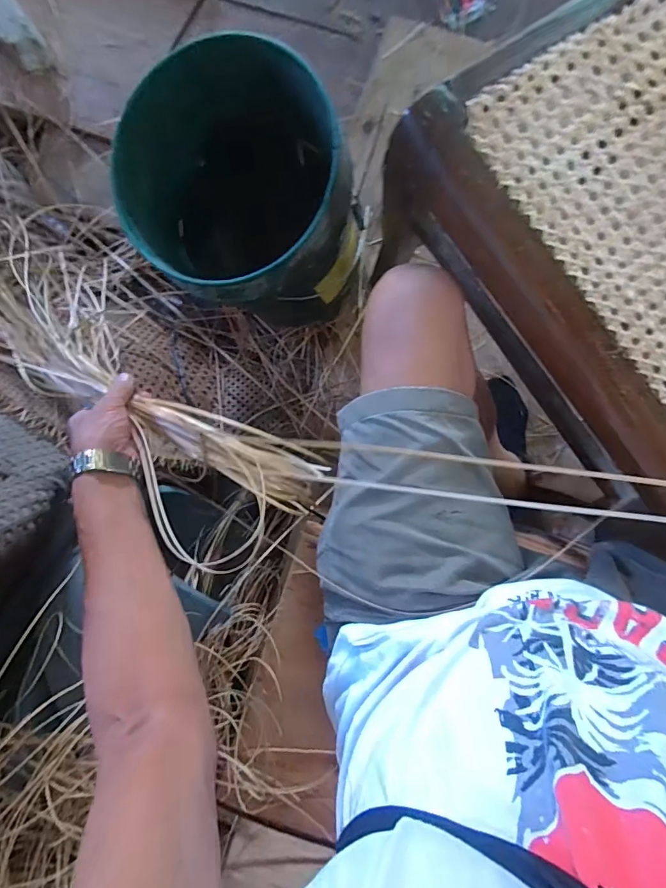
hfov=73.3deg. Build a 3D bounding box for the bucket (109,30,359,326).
[{"bbox_3d":[-0.116,-0.333,0.678,0.290,0.332,0.277,32,93,3],"label":"bucket"}]

